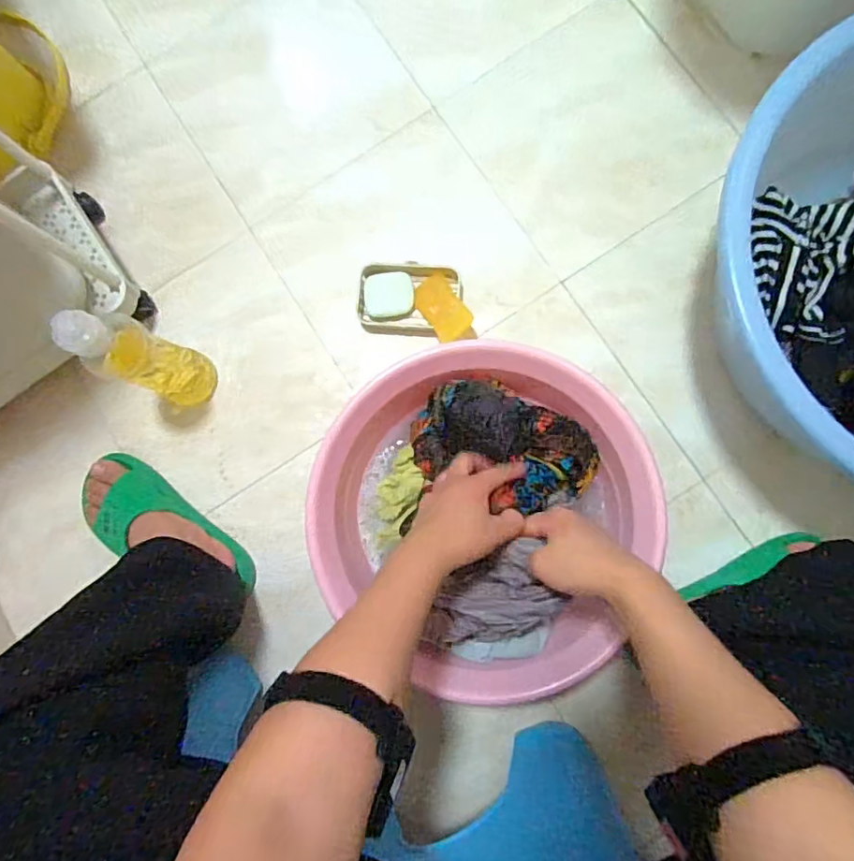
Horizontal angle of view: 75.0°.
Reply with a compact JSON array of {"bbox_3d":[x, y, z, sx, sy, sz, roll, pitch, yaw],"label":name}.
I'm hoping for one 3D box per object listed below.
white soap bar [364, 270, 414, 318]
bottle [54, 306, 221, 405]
[{"bbox_3d":[-0.047,-0.173,0.721,0.062,0.028,0.056,-2,84,4],"label":"white soap bar"},{"bbox_3d":[-0.320,-0.079,0.622,0.063,0.233,0.074,23,87,6],"label":"bottle"}]

